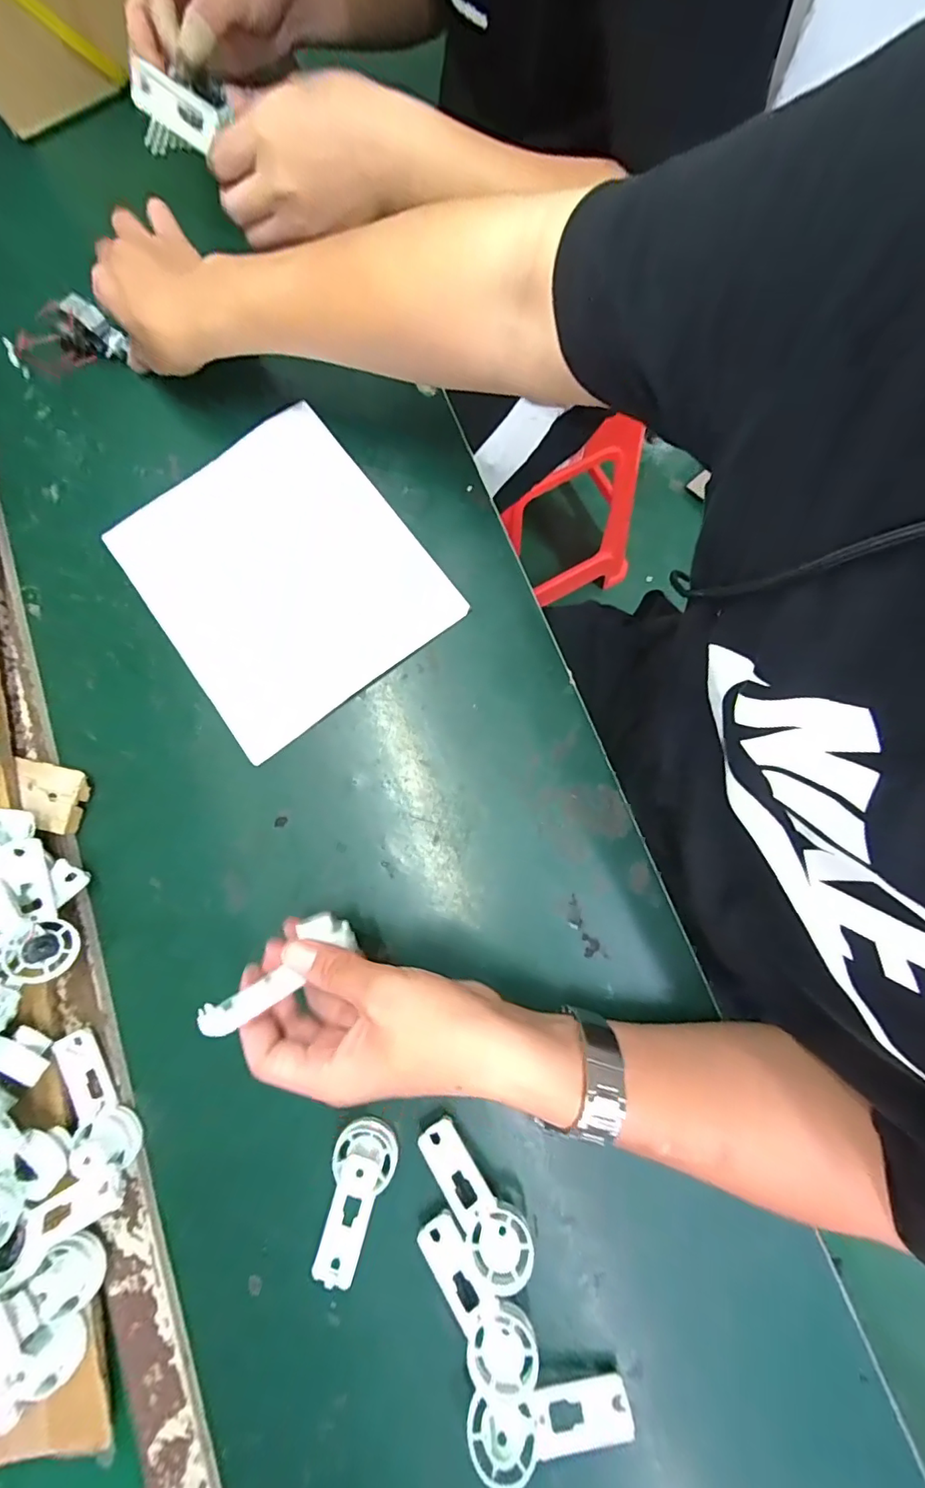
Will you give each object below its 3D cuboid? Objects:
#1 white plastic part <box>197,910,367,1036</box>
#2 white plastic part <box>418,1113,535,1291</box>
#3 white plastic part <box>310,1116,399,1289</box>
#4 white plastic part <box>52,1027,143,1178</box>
[{"bbox_3d":[-0.097,0.128,0.288,0.034,0.019,0.094,43,43,8],"label":"white plastic part"},{"bbox_3d":[0.009,0.285,0.323,0.038,0.019,0.093,-29,80,-4],"label":"white plastic part"},{"bbox_3d":[-0.073,0.293,0.330,0.039,0.027,0.094,22,80,5],"label":"white plastic part"},{"bbox_3d":[-0.253,0.243,0.346,0.032,0.024,0.091,-34,80,-5],"label":"white plastic part"}]

